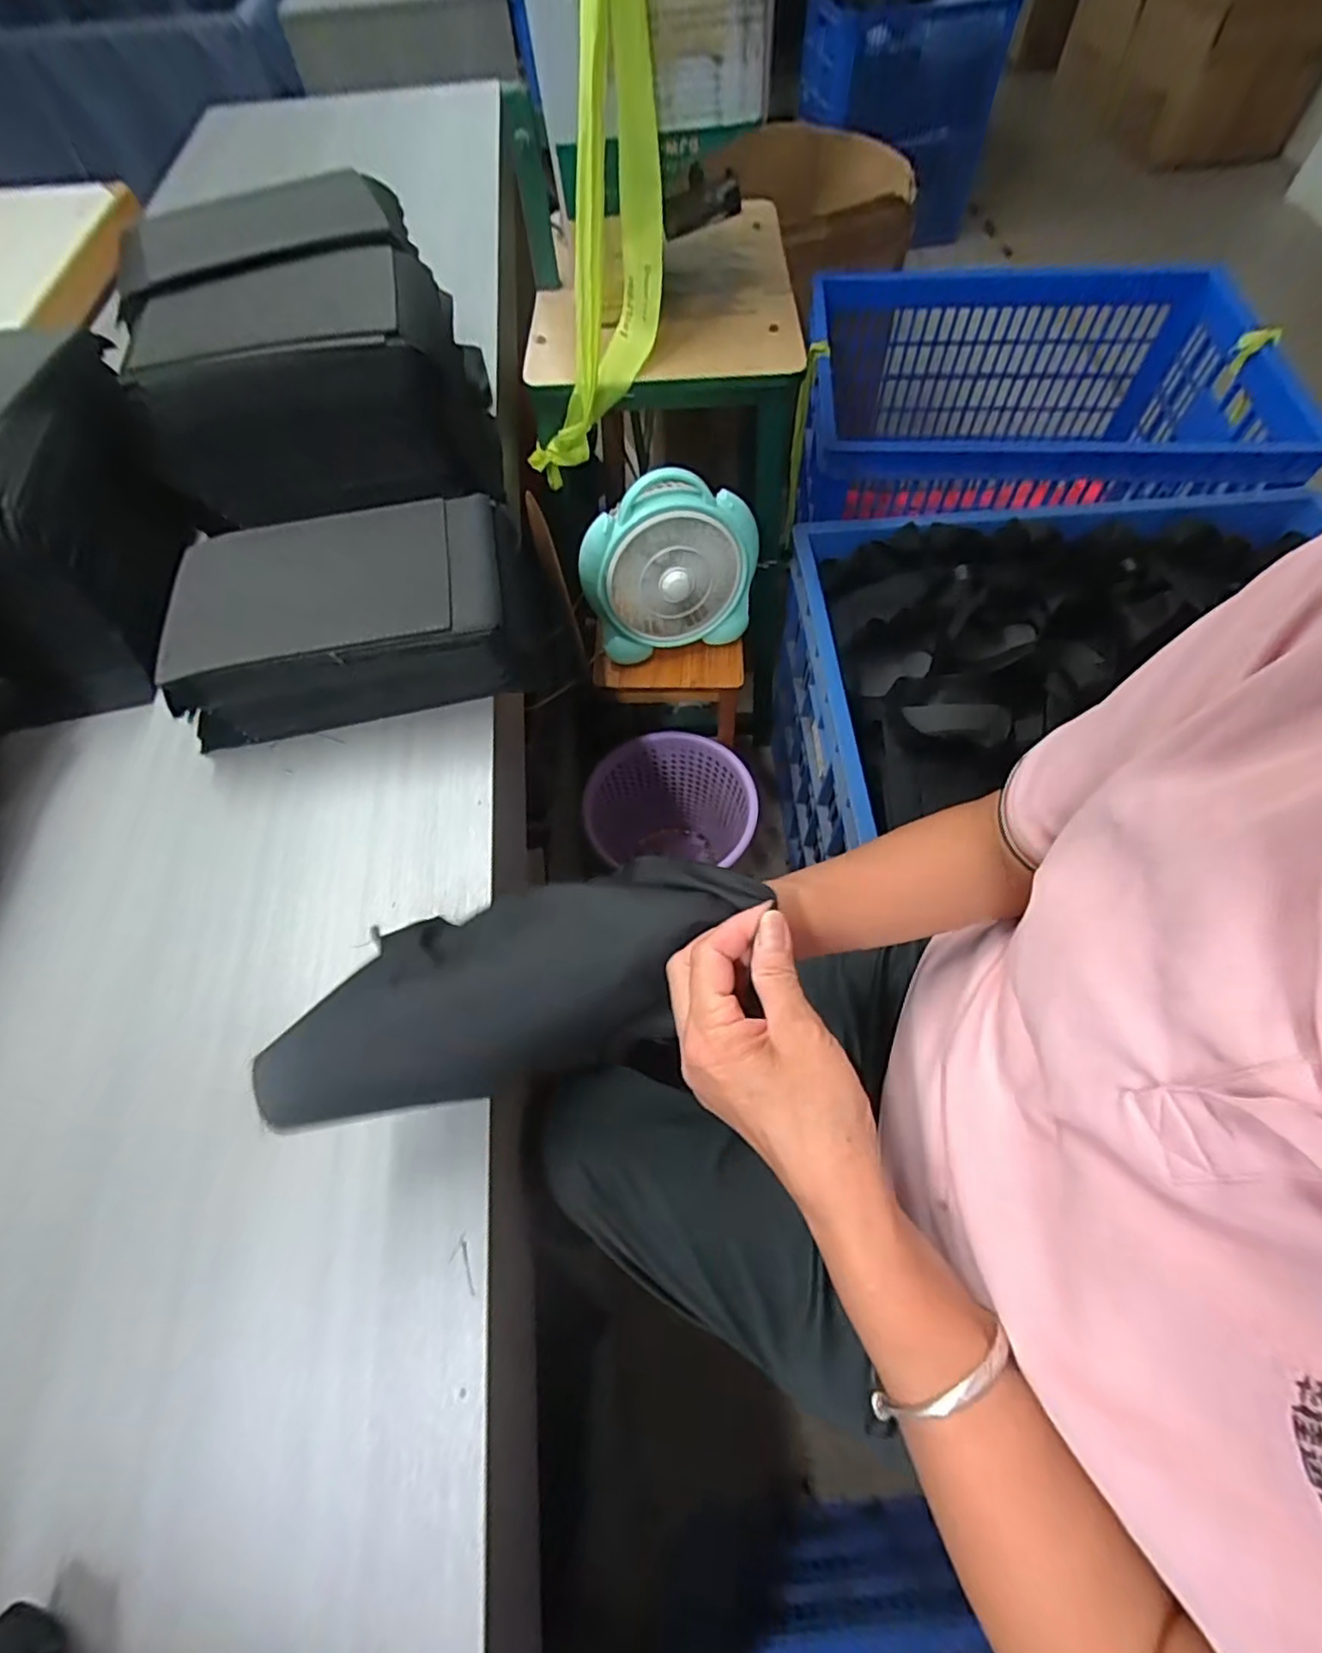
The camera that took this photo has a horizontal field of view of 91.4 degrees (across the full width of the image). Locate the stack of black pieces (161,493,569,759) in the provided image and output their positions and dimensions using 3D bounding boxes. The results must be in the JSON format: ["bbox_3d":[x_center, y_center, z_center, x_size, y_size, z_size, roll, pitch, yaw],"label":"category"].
[{"bbox_3d":[-0.258,-0.172,0.544,0.262,0.093,0.154,-10,61,-3],"label":"stack of black pieces"}]

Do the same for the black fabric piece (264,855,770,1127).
[{"bbox_3d":[-0.076,0.078,0.338,0.254,0.051,0.099,-22,63,-5],"label":"black fabric piece"}]

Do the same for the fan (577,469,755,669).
[{"bbox_3d":[0.012,-0.342,0.868,0.232,0.213,0.088,-18,62,-7],"label":"fan"}]

